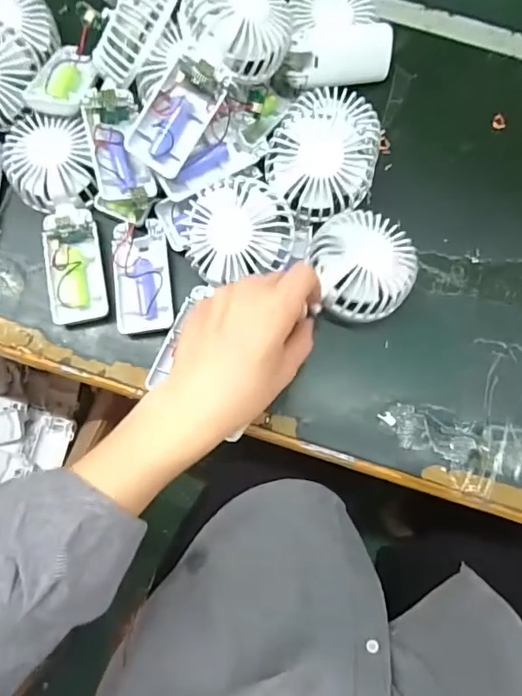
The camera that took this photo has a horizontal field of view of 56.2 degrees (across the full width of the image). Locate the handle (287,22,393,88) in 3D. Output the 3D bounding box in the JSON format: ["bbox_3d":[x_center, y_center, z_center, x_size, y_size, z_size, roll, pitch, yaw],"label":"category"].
[{"bbox_3d":[0.070,-0.253,0.427,0.096,0.039,0.050,-9,80,-2],"label":"handle"}]

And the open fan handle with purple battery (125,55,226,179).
[{"bbox_3d":[-0.063,-0.179,0.379,0.045,0.022,0.085,34,101,-26],"label":"open fan handle with purple battery"}]

